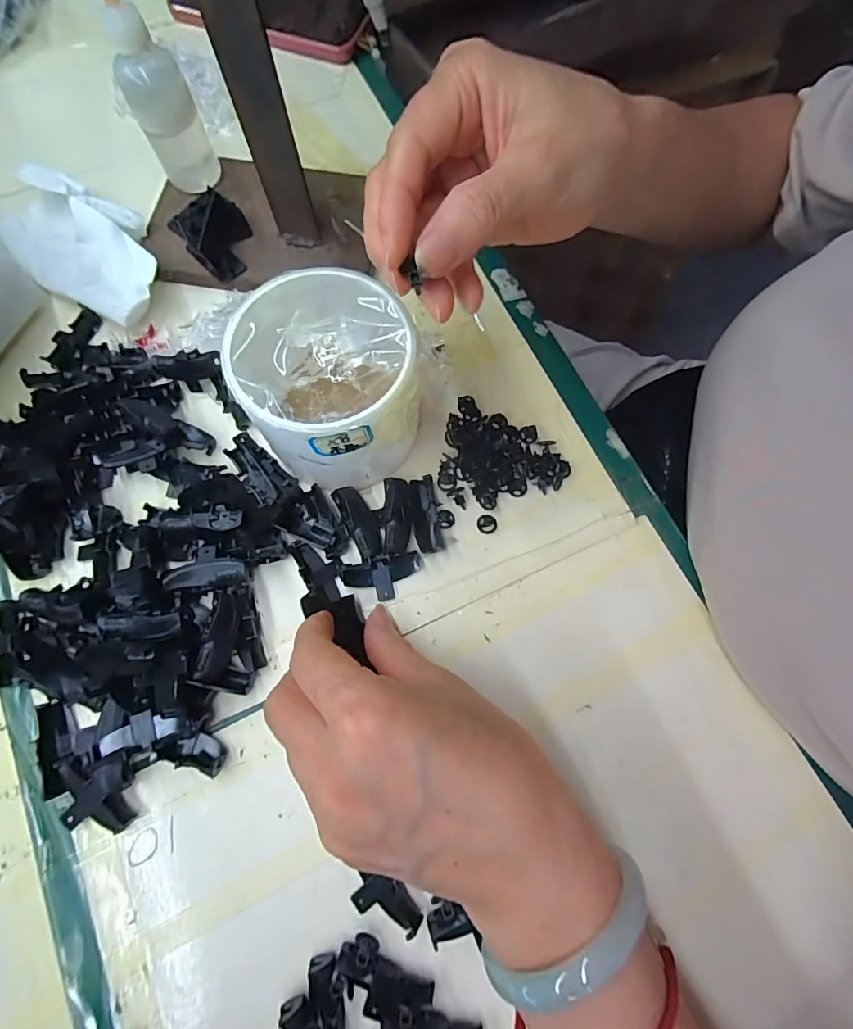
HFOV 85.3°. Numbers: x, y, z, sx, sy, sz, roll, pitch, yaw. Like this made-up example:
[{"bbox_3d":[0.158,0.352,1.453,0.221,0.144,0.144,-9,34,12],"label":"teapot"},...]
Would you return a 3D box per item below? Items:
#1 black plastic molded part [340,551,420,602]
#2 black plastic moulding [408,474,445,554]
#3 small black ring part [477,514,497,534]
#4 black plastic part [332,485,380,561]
[{"bbox_3d":[-0.023,0.032,0.241,0.041,0.011,0.022,-14,74,-6],"label":"black plastic molded part"},{"bbox_3d":[0.000,0.000,0.252,0.015,0.011,0.040,-5,73,-3],"label":"black plastic moulding"},{"bbox_3d":[0.033,0.005,0.254,0.011,0.004,0.011,0,73,-1],"label":"small black ring part"},{"bbox_3d":[-0.035,0.004,0.248,0.015,0.010,0.041,-25,75,-9],"label":"black plastic part"}]

